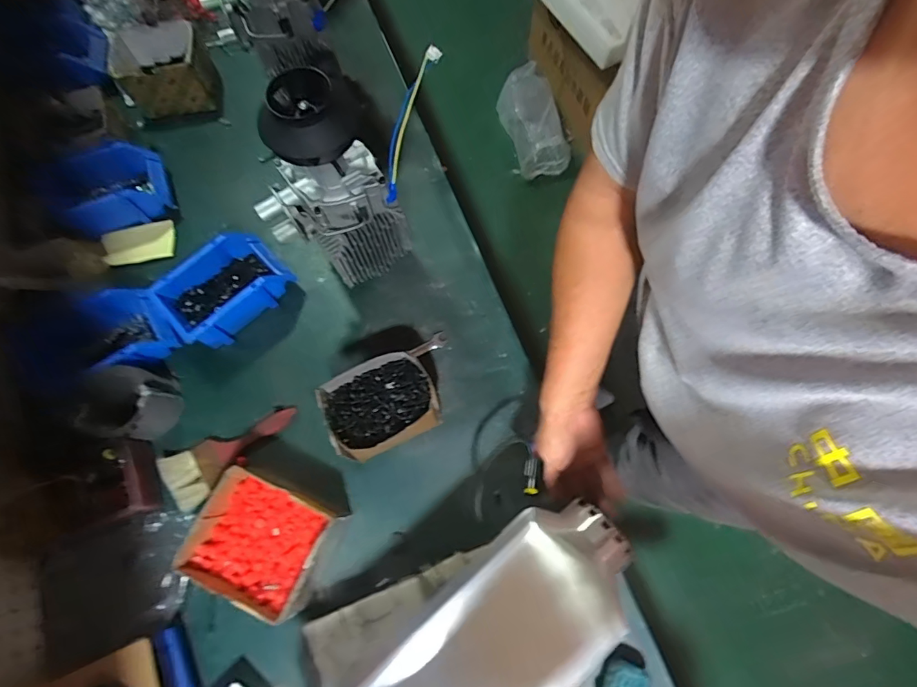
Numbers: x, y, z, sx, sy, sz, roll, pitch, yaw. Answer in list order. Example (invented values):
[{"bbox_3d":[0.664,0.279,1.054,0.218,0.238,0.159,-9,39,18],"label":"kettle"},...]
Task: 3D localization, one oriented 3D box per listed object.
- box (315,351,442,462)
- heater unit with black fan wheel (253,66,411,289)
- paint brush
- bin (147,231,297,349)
[{"bbox_3d":[-0.106,0.086,0.656,0.144,0.088,0.111,-27,73,-6],"label":"box"},{"bbox_3d":[-0.169,-0.189,0.606,0.161,0.288,0.105,-37,74,-9],"label":"heater unit with black fan wheel"},{"bbox_3d":[-0.329,0.156,0.673,0.191,0.028,0.080,-31,74,-7],"label":"paint brush"},{"bbox_3d":[-0.367,-0.088,0.729,0.177,0.071,0.117,-42,75,-10],"label":"bin"}]

